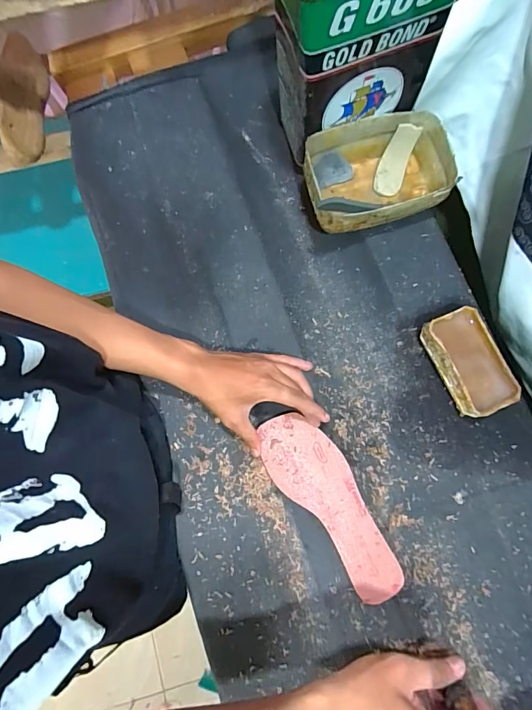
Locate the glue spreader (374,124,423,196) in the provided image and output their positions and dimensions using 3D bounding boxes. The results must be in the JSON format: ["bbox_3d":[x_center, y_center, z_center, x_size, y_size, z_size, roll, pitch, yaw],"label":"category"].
[{"bbox_3d":[0.176,-0.264,0.537,0.037,0.019,0.089,22,109,6],"label":"glue spreader"}]

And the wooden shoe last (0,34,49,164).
[{"bbox_3d":[-0.375,-0.404,0.601,0.057,0.065,0.209,-6,78,0],"label":"wooden shoe last"}]

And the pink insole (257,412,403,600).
[{"bbox_3d":[0.078,0.177,0.472,0.081,0.004,0.233,-33,80,-5],"label":"pink insole"}]

